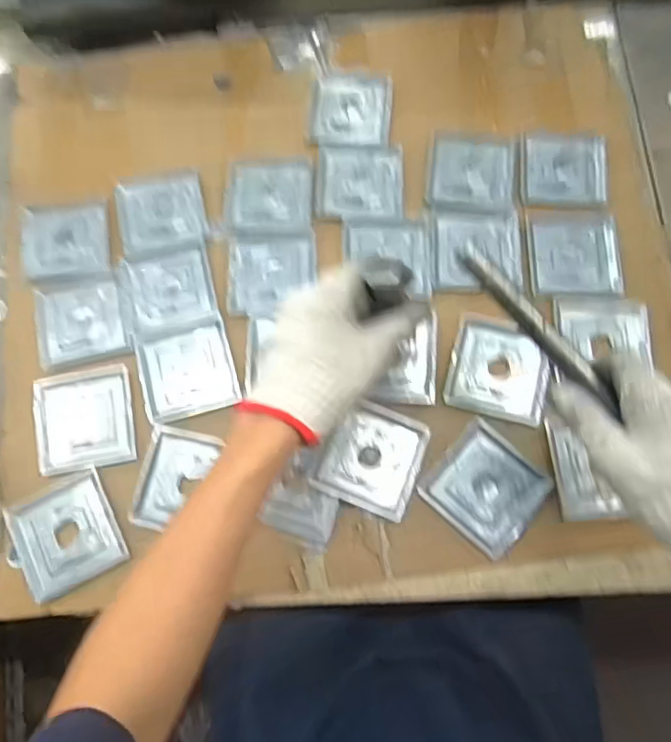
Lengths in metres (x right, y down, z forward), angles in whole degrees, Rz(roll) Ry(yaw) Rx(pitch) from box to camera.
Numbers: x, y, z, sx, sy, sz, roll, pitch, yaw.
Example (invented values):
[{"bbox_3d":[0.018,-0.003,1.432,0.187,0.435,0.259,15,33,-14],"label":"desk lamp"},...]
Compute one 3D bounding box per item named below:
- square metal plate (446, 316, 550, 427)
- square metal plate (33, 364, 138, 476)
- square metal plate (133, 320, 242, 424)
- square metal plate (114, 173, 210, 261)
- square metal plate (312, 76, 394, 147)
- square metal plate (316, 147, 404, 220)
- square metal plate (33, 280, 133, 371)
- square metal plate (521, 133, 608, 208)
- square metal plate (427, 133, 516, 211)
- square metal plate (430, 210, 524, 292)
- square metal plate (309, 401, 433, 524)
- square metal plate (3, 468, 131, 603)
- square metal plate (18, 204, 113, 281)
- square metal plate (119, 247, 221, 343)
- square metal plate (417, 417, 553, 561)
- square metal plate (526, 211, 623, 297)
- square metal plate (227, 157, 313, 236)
[{"bbox_3d":[0.157,-0.003,0.548,0.089,0.011,0.094,16,75,6],"label":"square metal plate"},{"bbox_3d":[-0.243,0.046,0.553,0.093,0.006,0.097,-11,74,-2],"label":"square metal plate"},{"bbox_3d":[-0.146,0.001,0.563,0.090,0.007,0.087,-14,75,-3],"label":"square metal plate"},{"bbox_3d":[-0.185,-0.167,0.609,0.090,0.006,0.091,-12,75,-2],"label":"square metal plate"},{"bbox_3d":[0.019,-0.295,0.644,0.085,0.004,0.094,5,75,2],"label":"square metal plate"},{"bbox_3d":[0.027,-0.206,0.622,0.092,0.006,0.091,1,74,1],"label":"square metal plate"},{"bbox_3d":[-0.258,-0.050,0.582,0.090,0.006,0.086,-13,75,-2],"label":"square metal plate"},{"bbox_3d":[0.247,-0.218,0.618,0.090,0.004,0.087,1,74,2],"label":"square metal plate"},{"bbox_3d":[0.149,-0.215,0.620,0.092,0.007,0.092,3,75,2],"label":"square metal plate"},{"bbox_3d":[0.146,-0.125,0.589,0.091,0.010,0.088,0,74,1],"label":"square metal plate"},{"bbox_3d":[0.033,0.079,0.529,0.087,0.008,0.092,23,76,7],"label":"square metal plate"},{"bbox_3d":[-0.250,0.152,0.528,0.096,0.009,0.091,-26,75,-6],"label":"square metal plate"},{"bbox_3d":[-0.288,-0.139,0.609,0.093,0.006,0.086,-9,74,-1],"label":"square metal plate"},{"bbox_3d":[-0.172,-0.081,0.592,0.088,0.006,0.090,-15,75,-3],"label":"square metal plate"},{"bbox_3d":[0.137,0.107,0.521,0.093,0.010,0.090,41,79,11],"label":"square metal plate"},{"bbox_3d":[0.245,-0.121,0.591,0.088,0.010,0.098,0,70,4],"label":"square metal plate"},{"bbox_3d":[-0.070,-0.188,0.614,0.090,0.007,0.088,-1,74,1],"label":"square metal plate"}]

